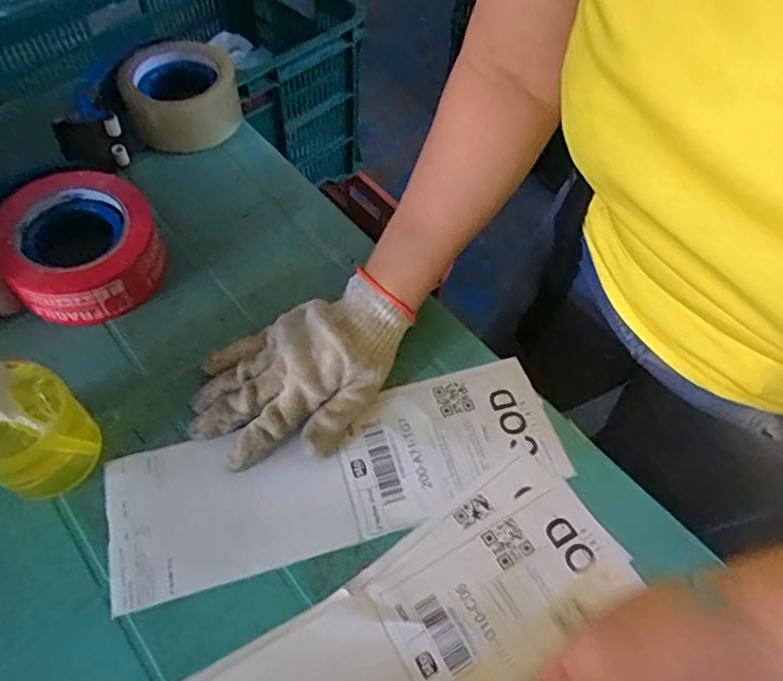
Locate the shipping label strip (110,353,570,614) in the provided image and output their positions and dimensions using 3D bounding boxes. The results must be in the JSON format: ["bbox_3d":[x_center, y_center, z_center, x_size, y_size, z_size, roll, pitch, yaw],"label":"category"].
[{"bbox_3d":[-0.034,0.086,0.402,0.300,0.008,0.097,-16,59,-13],"label":"shipping label strip"}]

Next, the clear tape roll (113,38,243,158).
[{"bbox_3d":[-0.202,-0.236,0.574,0.103,0.064,0.098,1,55,-2],"label":"clear tape roll"}]

